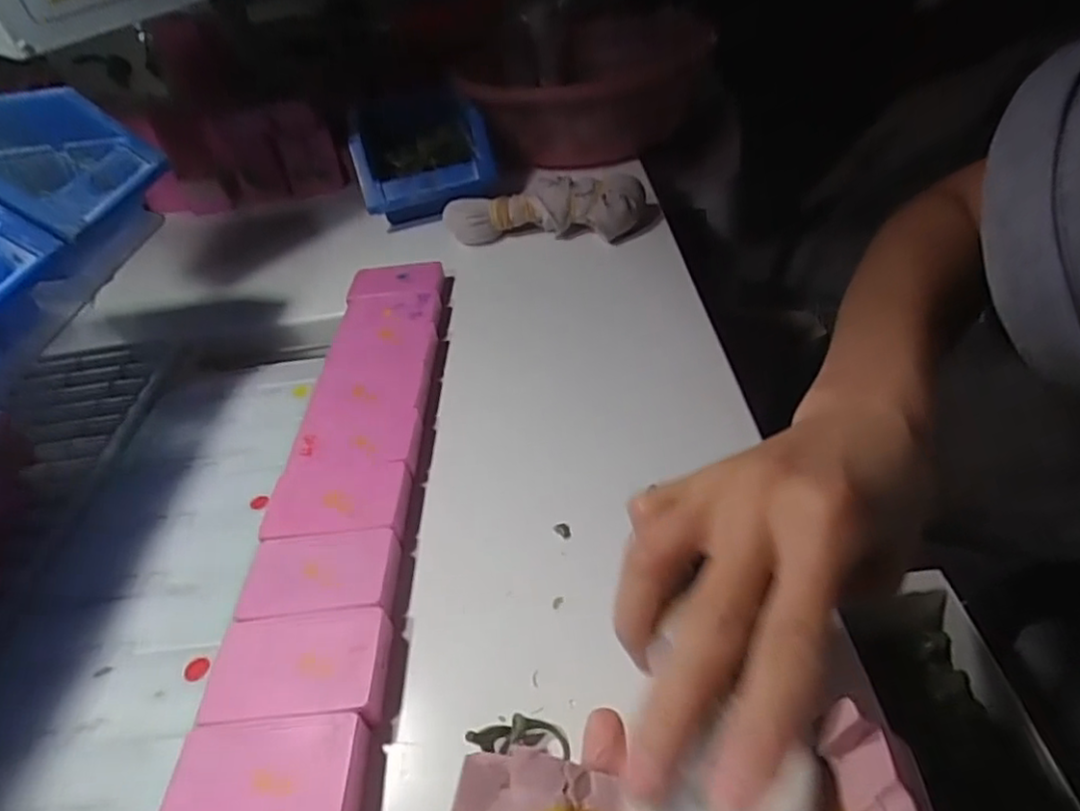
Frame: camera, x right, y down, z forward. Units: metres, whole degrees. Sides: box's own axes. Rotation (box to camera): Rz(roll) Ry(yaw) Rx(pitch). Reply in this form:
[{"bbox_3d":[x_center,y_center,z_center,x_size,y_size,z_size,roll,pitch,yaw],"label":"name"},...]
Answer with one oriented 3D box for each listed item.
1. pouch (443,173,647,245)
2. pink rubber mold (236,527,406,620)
[{"bbox_3d":[0.004,-0.169,0.564,0.172,0.045,0.044,5,42,14],"label":"pouch"},{"bbox_3d":[-0.102,0.081,0.310,0.069,0.013,0.042,-7,40,2],"label":"pink rubber mold"}]

